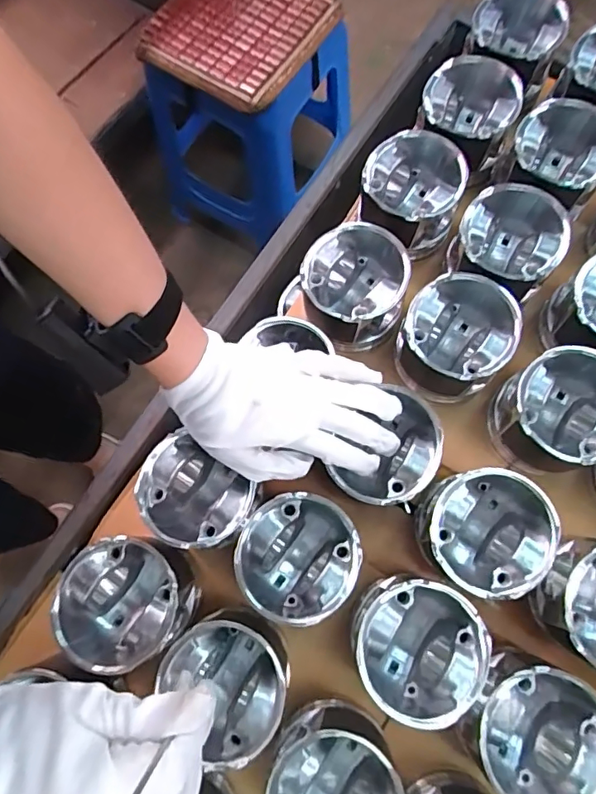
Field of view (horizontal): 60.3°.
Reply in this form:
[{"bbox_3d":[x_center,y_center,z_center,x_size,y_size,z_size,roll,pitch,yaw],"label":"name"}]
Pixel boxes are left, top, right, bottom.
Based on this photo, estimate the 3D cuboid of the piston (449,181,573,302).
[{"bbox_3d":[0.189,-0.131,0.480,0.092,0.082,0.092,34,78,10],"label":"piston"}]

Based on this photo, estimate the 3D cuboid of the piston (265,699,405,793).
[{"bbox_3d":[0.025,0.283,0.376,0.093,0.072,0.095,0,75,1],"label":"piston"}]

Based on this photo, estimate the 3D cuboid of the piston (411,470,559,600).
[{"bbox_3d":[0.146,0.112,0.418,0.096,0.088,0.094,0,70,1],"label":"piston"}]

